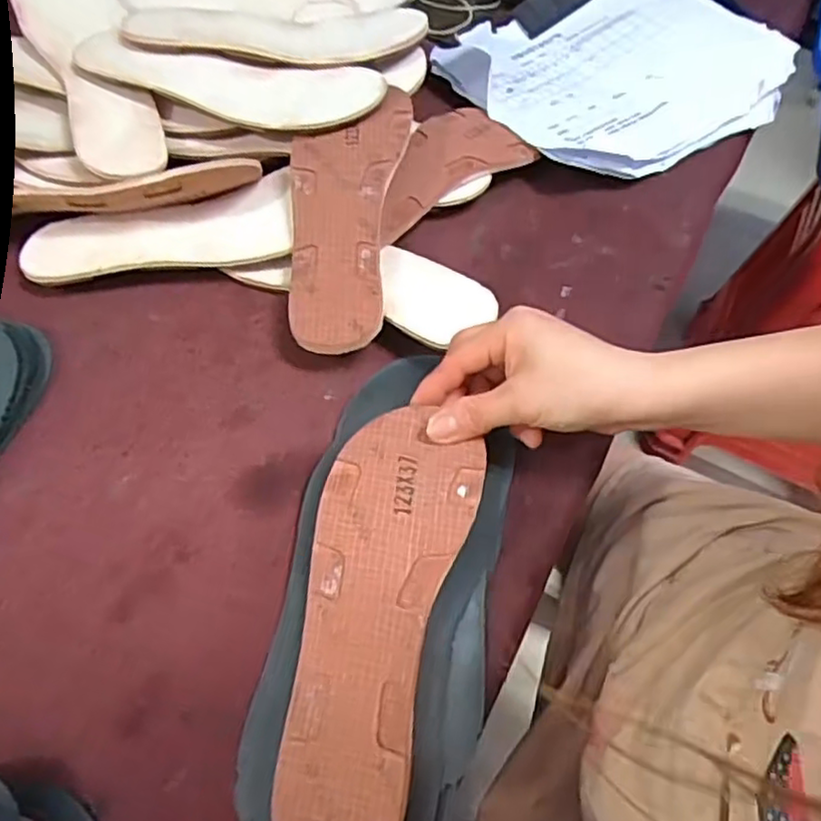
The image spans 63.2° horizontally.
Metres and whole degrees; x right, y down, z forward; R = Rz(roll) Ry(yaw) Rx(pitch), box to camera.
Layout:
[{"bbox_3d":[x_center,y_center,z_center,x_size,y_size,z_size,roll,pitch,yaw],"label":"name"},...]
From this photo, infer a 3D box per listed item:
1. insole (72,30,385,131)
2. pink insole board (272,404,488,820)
[{"bbox_3d":[-0.137,-0.238,0.494,0.224,0.024,0.072,7,58,0],"label":"insole"},{"bbox_3d":[-0.016,0.099,0.337,0.078,0.013,0.216,11,64,3],"label":"pink insole board"}]

